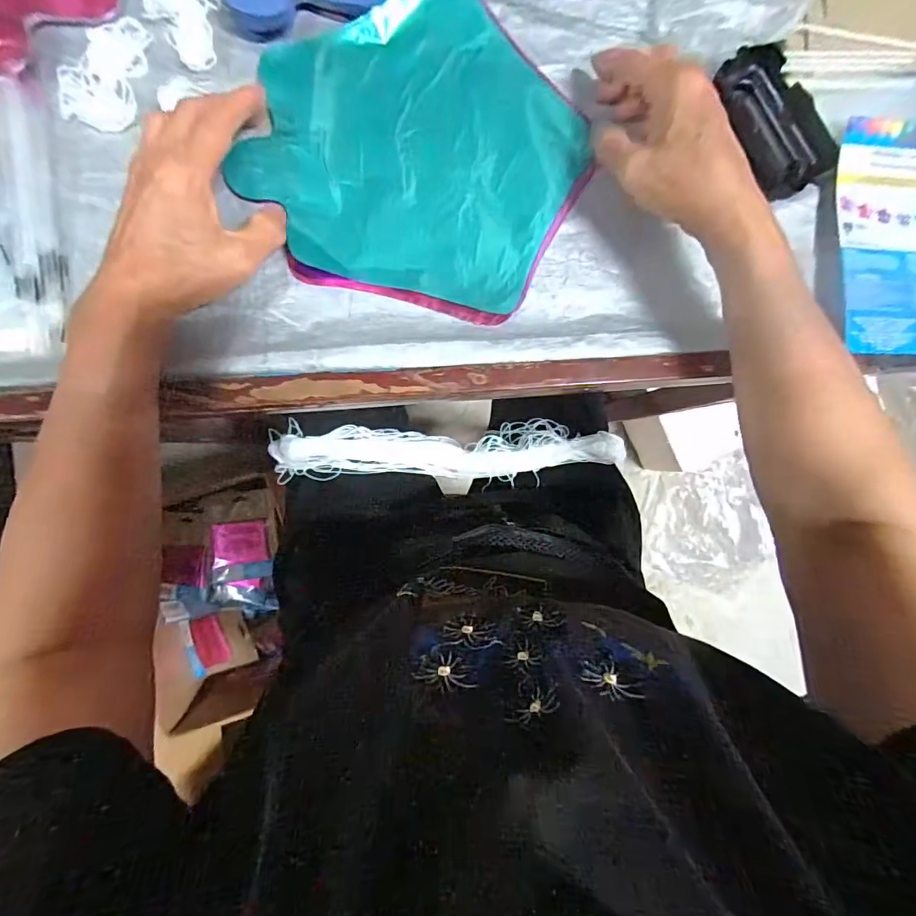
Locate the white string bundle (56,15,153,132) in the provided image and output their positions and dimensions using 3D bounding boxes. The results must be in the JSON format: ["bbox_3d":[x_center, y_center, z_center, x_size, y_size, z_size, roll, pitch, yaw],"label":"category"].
[{"bbox_3d":[-0.238,-0.268,0.317,0.045,0.009,0.080,23,88,-6],"label":"white string bundle"}]

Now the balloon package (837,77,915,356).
[{"bbox_3d":[0.364,-0.192,0.365,0.126,0.018,0.226,1,91,-6],"label":"balloon package"}]

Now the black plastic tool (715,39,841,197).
[{"bbox_3d":[0.246,-0.262,0.362,0.039,0.033,0.109,-33,94,-5],"label":"black plastic tool"}]

